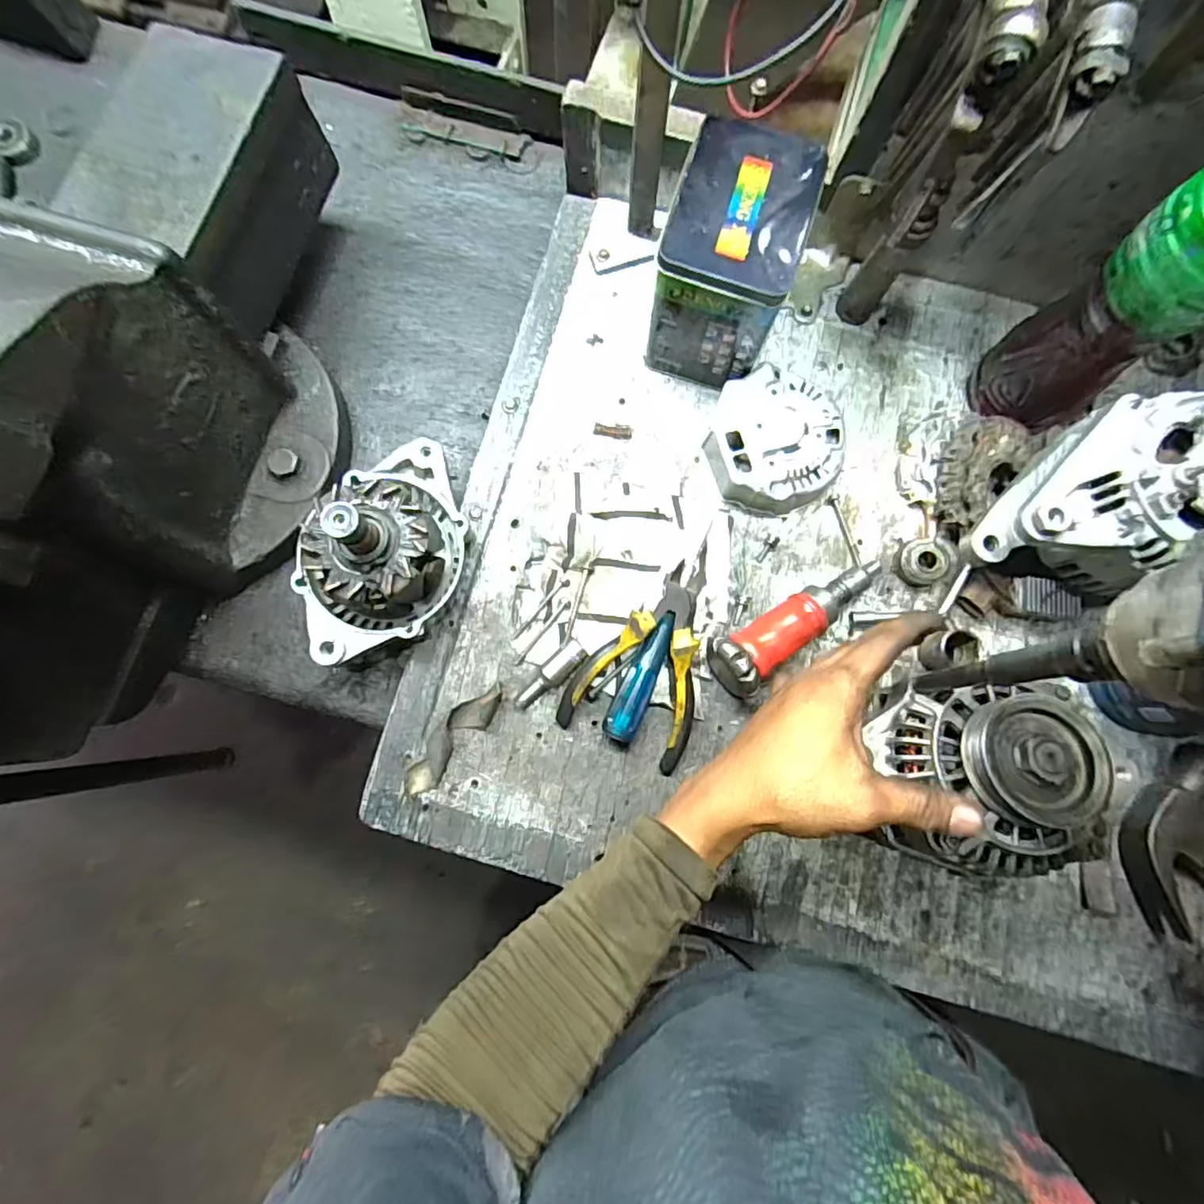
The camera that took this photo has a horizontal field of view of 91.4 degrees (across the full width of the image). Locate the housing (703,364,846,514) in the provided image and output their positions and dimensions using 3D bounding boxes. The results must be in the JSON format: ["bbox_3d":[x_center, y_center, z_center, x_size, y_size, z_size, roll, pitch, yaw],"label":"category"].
[{"bbox_3d":[0.141,-0.129,0.479,0.105,0.036,0.105,0,81,-1],"label":"housing"}]

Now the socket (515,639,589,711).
[{"bbox_3d":[-0.039,0.057,0.445,0.066,0.019,0.019,-43,84,-7],"label":"socket"}]

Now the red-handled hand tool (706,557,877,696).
[{"bbox_3d":[0.152,0.015,0.447,0.150,0.050,0.043,-32,82,-6],"label":"red-handled hand tool"}]

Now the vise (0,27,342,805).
[{"bbox_3d":[-0.337,-0.126,0.364,0.220,0.253,0.541,3,81,0],"label":"vise"}]

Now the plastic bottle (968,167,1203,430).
[{"bbox_3d":[0.350,-0.197,0.365,0.070,0.251,0.076,-37,83,-6],"label":"plastic bottle"}]

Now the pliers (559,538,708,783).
[{"bbox_3d":[0.045,0.032,0.438,0.096,0.033,0.167,26,81,3],"label":"pliers"}]

